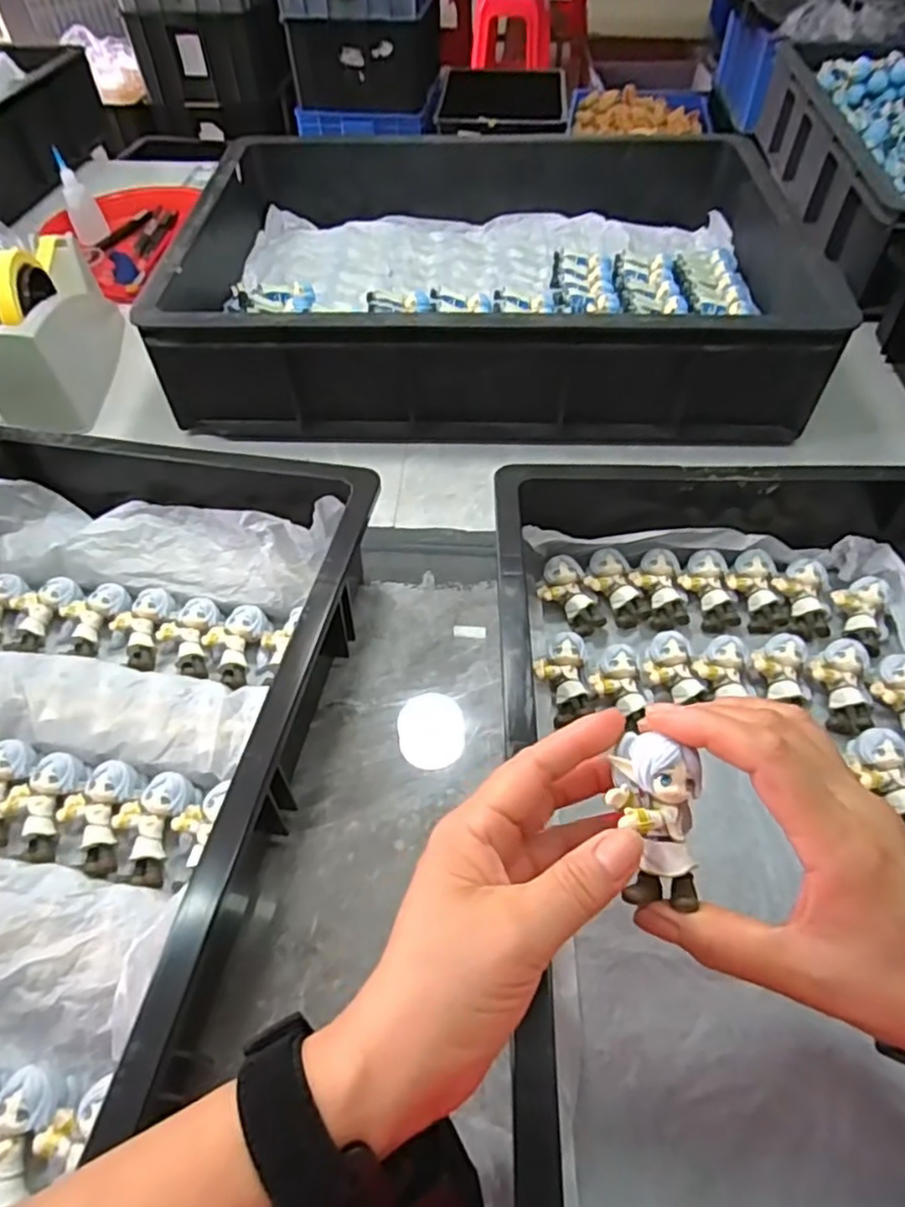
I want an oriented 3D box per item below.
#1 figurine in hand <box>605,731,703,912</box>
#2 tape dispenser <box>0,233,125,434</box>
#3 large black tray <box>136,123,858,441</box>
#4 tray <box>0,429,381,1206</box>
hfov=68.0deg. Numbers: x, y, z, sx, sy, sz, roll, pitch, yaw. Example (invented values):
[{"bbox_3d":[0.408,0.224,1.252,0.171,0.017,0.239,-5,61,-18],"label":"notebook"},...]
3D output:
[{"bbox_3d":[0.076,0.081,0.250,0.033,0.020,0.059,-5,89,-4],"label":"figurine in hand"},{"bbox_3d":[-0.385,-0.272,0.645,0.072,0.114,0.203,-4,52,-2],"label":"tape dispenser"},{"bbox_3d":[0.039,-0.339,0.687,0.571,0.113,0.398,2,52,2],"label":"large black tray"},{"bbox_3d":[-0.256,0.080,0.386,0.342,0.089,0.445,8,52,7],"label":"tray"}]

